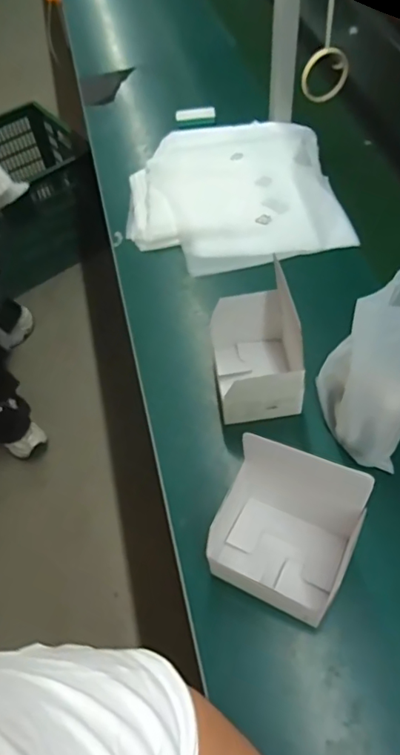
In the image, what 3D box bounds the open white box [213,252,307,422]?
[{"bbox_3d":[0.082,-0.030,0.799,0.113,0.107,0.157,-7,55,-2],"label":"open white box"}]

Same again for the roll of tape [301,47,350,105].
[{"bbox_3d":[0.226,-0.544,0.960,0.086,0.090,0.025,-7,55,-1],"label":"roll of tape"}]

